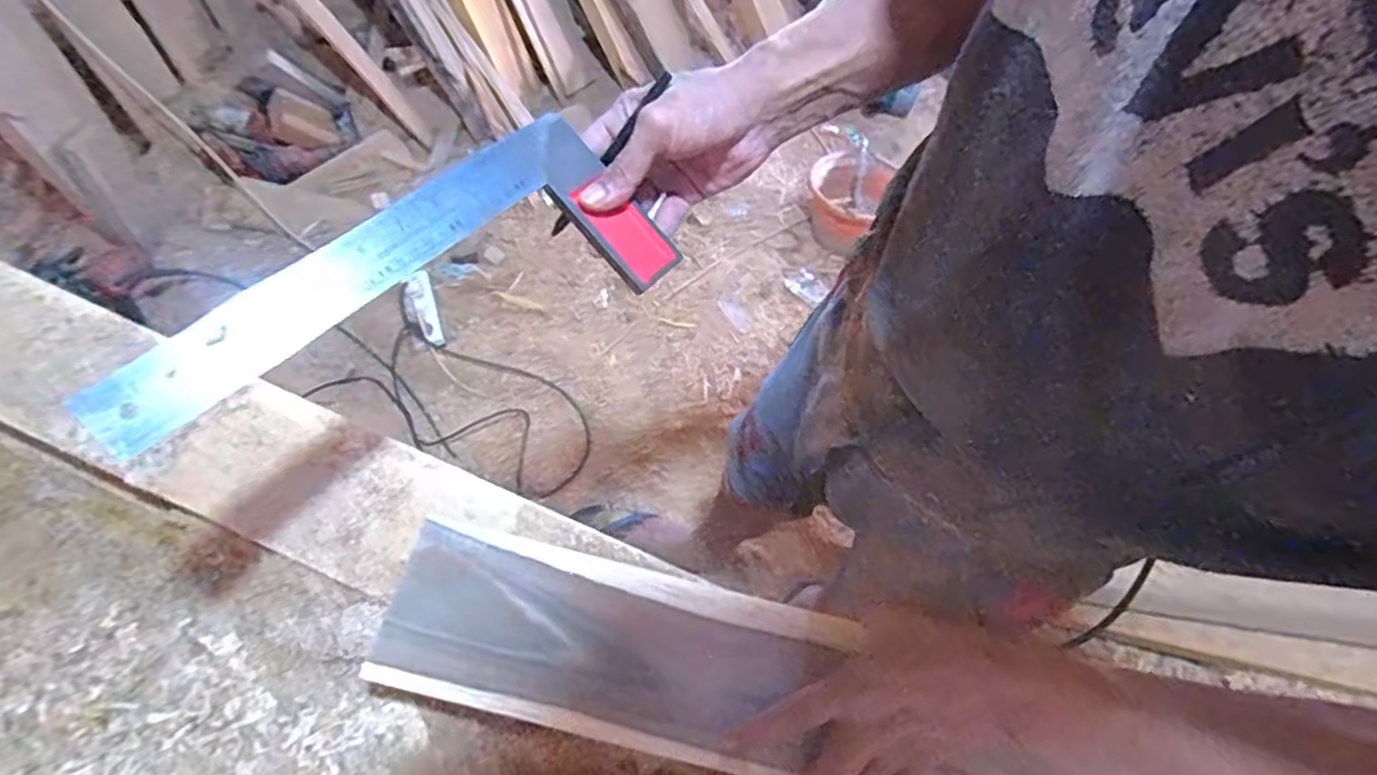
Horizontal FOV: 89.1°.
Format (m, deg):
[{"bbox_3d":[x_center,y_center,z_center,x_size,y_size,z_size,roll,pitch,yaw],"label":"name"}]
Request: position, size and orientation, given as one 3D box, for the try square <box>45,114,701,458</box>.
[{"bbox_3d":[-0.145,-0.041,0.391,0.301,0.010,0.122,-44,98,-27],"label":"try square"}]

